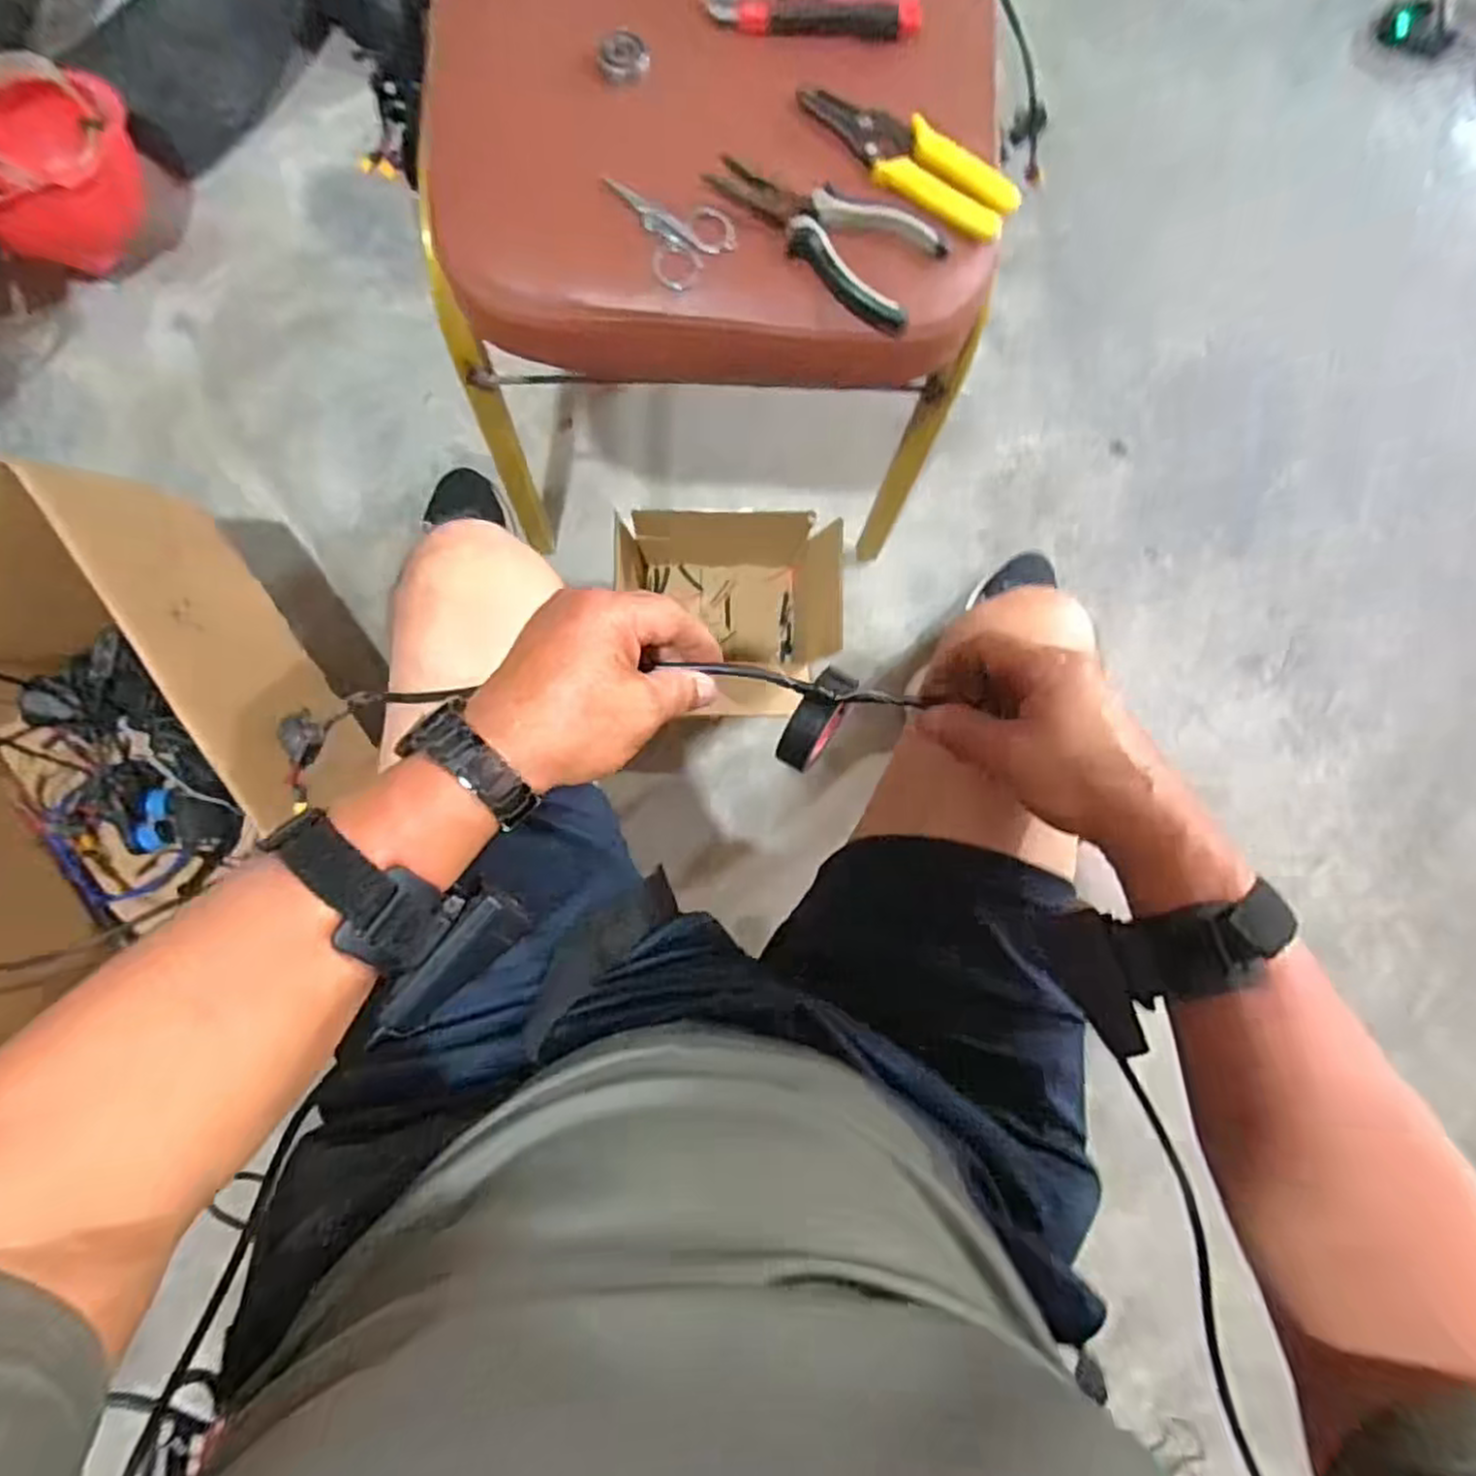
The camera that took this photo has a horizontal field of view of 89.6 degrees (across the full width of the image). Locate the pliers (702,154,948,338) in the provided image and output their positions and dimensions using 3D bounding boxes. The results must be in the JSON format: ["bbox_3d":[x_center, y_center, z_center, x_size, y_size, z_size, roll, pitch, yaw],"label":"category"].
[{"bbox_3d":[0.060,-0.326,0.470,0.149,0.018,0.067,39,82,1],"label":"pliers"}]

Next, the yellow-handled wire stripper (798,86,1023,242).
[{"bbox_3d":[0.108,-0.381,0.484,0.158,0.022,0.048,36,81,1],"label":"yellow-handled wire stripper"}]

